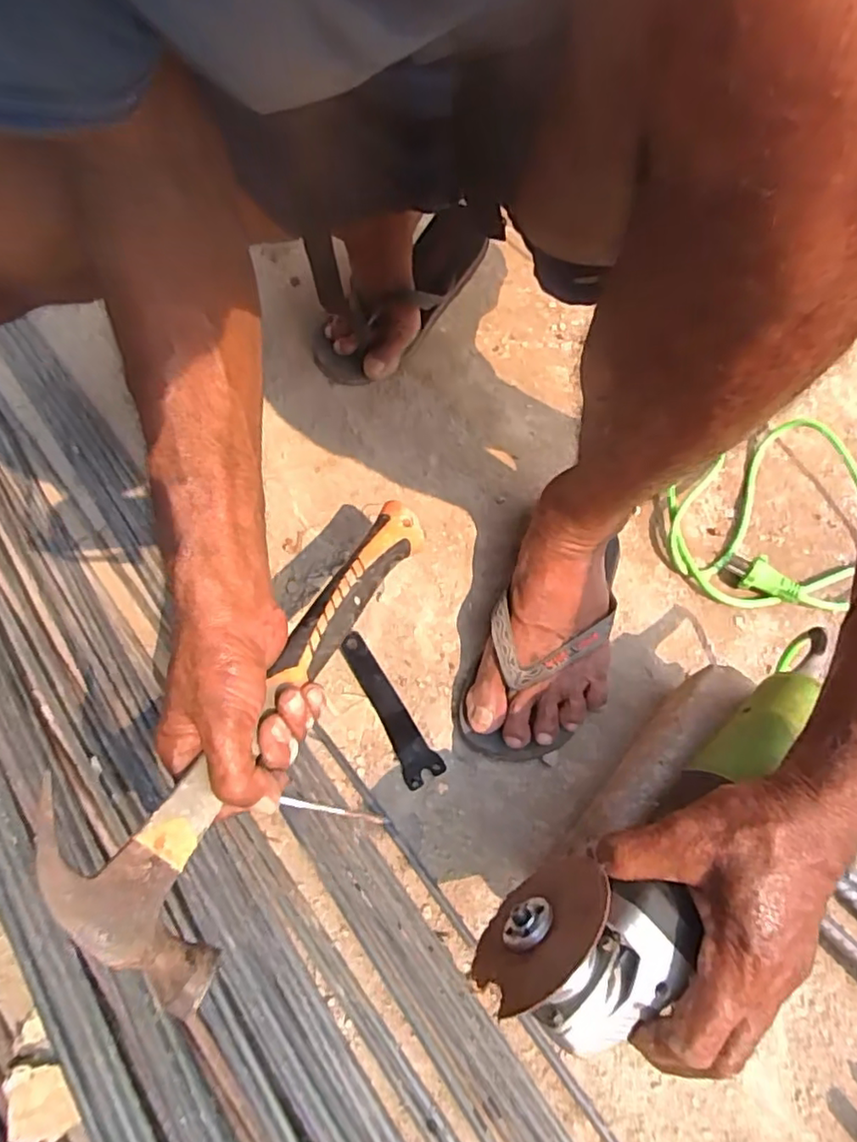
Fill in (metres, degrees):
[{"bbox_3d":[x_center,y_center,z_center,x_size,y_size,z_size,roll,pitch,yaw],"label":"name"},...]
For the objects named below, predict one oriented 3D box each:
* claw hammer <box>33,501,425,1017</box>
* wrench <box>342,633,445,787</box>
[{"bbox_3d":[-0.088,0.064,0.375,0.097,0.047,0.325,23,48,9],"label":"claw hammer"},{"bbox_3d":[-0.034,0.109,0.497,0.028,0.010,0.136,-29,67,-11],"label":"wrench"}]

